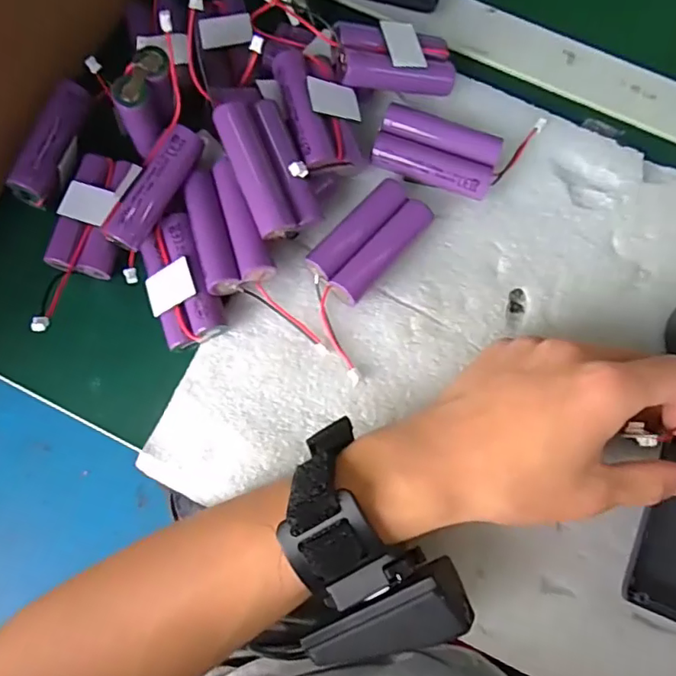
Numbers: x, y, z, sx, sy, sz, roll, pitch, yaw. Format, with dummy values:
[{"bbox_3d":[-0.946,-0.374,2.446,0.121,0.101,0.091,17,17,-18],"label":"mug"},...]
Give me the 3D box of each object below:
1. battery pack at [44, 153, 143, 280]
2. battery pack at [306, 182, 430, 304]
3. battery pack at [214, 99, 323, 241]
[{"bbox_3d":[-0.132,-0.067,0.304,0.035,0.016,0.067,14,75,2],"label":"battery pack"},{"bbox_3d":[0.017,-0.051,0.293,0.035,0.018,0.067,41,78,9],"label":"battery pack"},{"bbox_3d":[-0.035,-0.083,0.276,0.035,0.019,0.066,-23,89,-28],"label":"battery pack"}]

